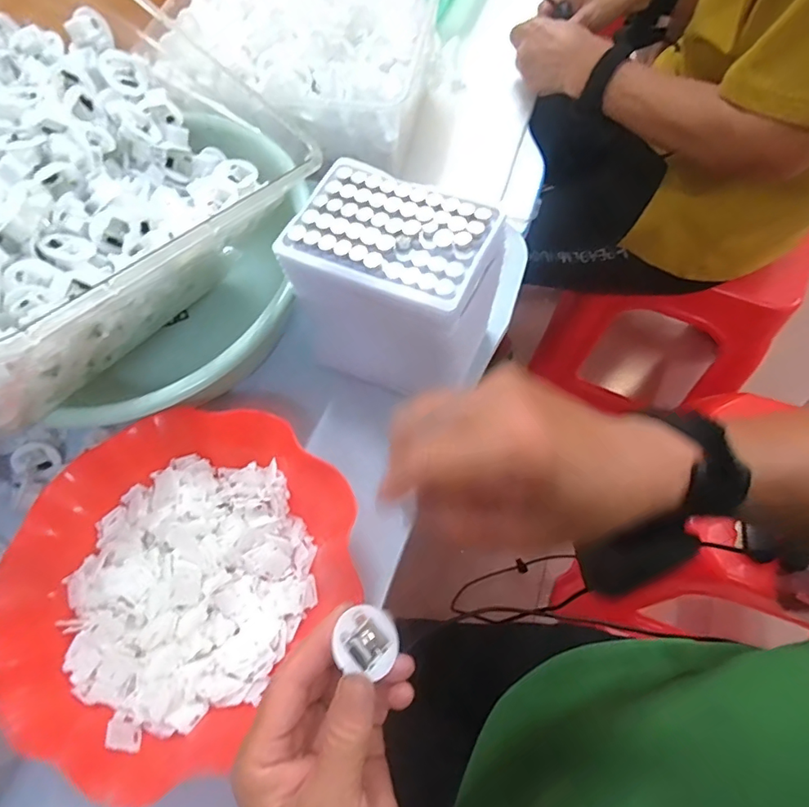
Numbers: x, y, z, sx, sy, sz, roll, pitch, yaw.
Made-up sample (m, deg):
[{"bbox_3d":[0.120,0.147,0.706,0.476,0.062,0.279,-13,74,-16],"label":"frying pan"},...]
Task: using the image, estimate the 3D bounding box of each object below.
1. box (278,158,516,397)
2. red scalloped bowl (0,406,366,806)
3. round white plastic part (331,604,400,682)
[{"bbox_3d":[-0.004,-0.084,0.384,0.135,0.129,0.096,21,67,12],"label":"box"},{"bbox_3d":[-0.149,0.111,0.341,0.196,0.057,0.215,-1,64,2],"label":"red scalloped bowl"},{"bbox_3d":[-0.019,0.114,0.241,0.031,0.006,0.031,18,49,-21],"label":"round white plastic part"}]

